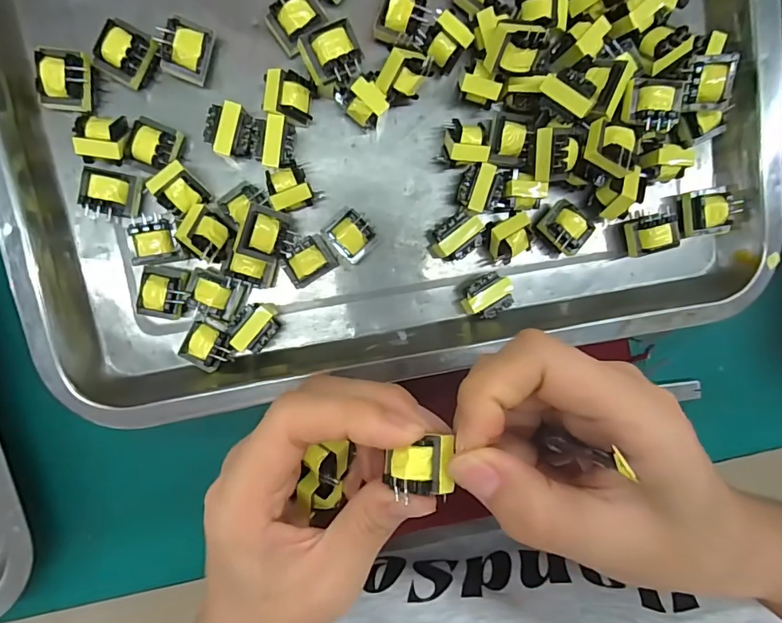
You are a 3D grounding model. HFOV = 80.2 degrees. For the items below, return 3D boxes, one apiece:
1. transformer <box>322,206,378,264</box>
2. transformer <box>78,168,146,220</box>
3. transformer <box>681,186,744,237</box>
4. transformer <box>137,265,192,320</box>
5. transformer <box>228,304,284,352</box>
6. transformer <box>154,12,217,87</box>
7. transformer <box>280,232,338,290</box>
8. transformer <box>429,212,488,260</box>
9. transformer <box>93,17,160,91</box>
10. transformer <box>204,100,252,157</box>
[{"bbox_3d":[-0.021,-0.039,0.242,0.020,0.024,0.024,-45,100,2],"label":"transformer"},{"bbox_3d":[-0.134,-0.056,0.224,0.023,0.015,0.022,9,97,-7],"label":"transformer"},{"bbox_3d":[0.174,-0.055,0.255,0.020,0.023,0.024,-10,99,-5],"label":"transformer"},{"bbox_3d":[-0.112,-0.010,0.234,0.021,0.020,0.025,8,97,-7],"label":"transformer"},{"bbox_3d":[-0.068,0.007,0.239,0.027,0.018,0.019,-44,100,2],"label":"transformer"},{"bbox_3d":[-0.096,-0.122,0.220,0.020,0.021,0.024,12,97,-8],"label":"transformer"},{"bbox_3d":[-0.042,-0.026,0.238,0.024,0.019,0.021,-30,100,-1],"label":"transformer"},{"bbox_3d":[0.033,-0.039,0.246,0.029,0.025,0.019,-36,101,0],"label":"transformer"},{"bbox_3d":[-0.123,-0.120,0.218,0.023,0.017,0.024,31,94,-10],"label":"transformer"},{"bbox_3d":[-0.078,-0.088,0.230,0.020,0.022,0.024,9,97,-8],"label":"transformer"}]

